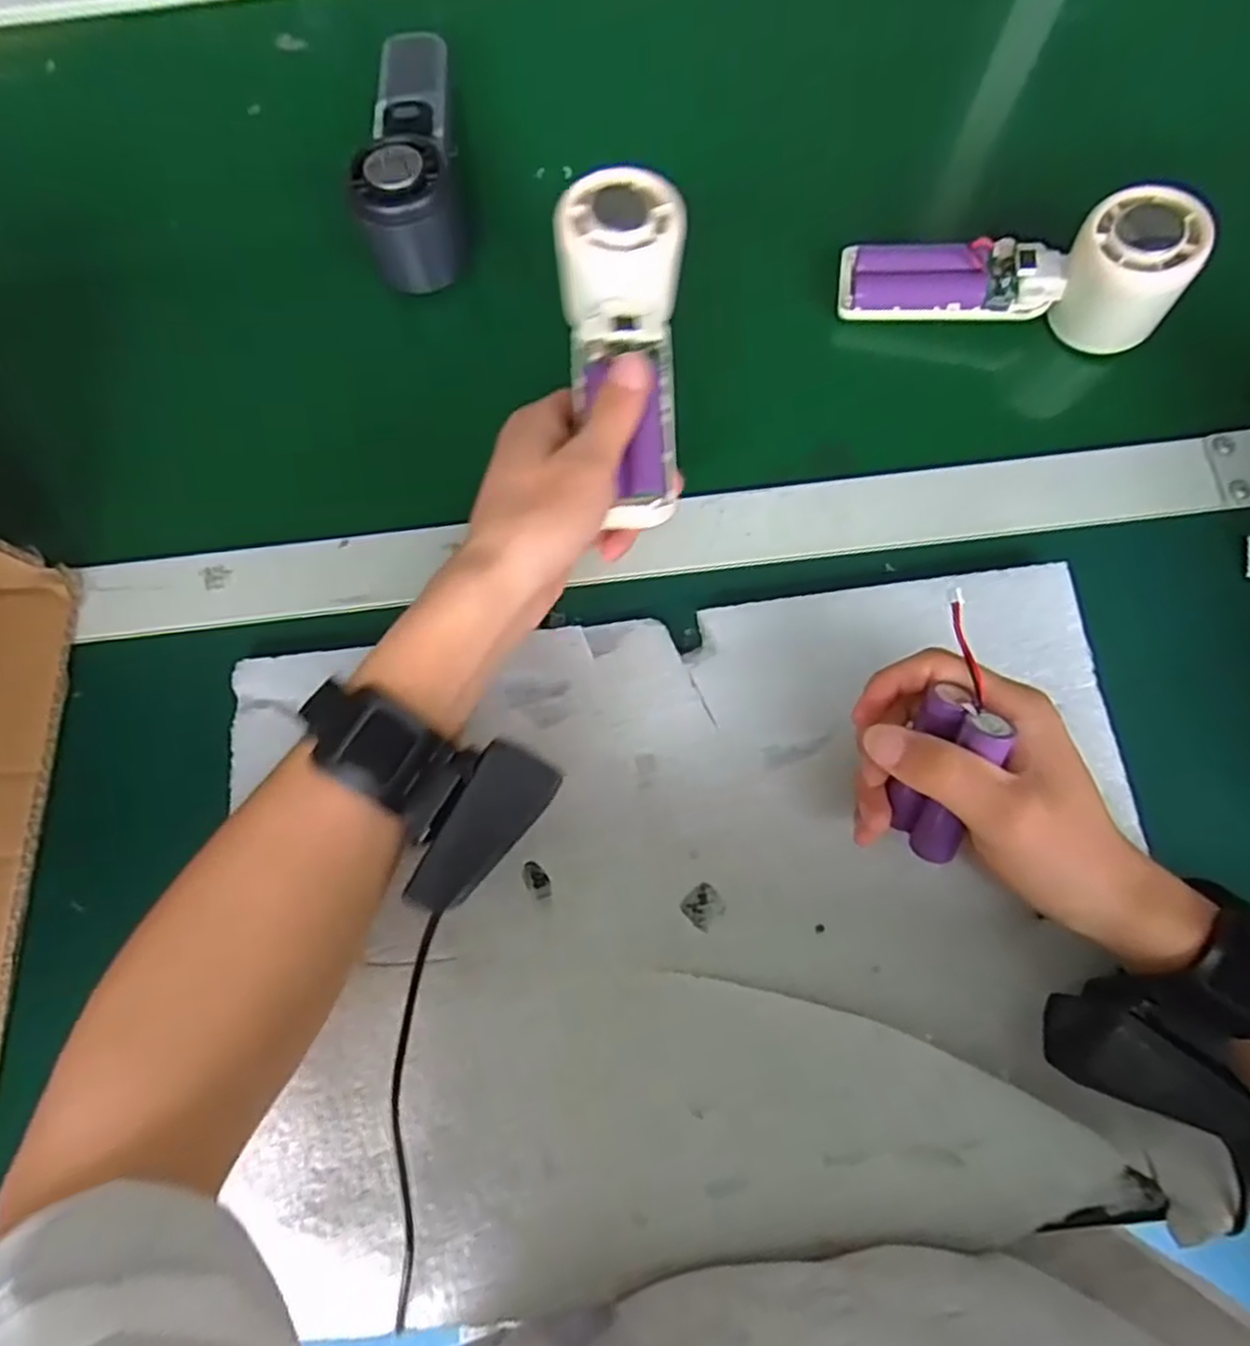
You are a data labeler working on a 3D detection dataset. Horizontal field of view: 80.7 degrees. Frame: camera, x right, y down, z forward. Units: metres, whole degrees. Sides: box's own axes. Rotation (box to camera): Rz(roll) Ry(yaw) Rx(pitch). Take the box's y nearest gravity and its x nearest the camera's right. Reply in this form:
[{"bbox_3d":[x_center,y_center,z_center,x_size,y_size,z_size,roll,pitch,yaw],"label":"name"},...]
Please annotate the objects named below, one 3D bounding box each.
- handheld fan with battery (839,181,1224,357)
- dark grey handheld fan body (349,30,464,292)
[{"bbox_3d":[0.199,-0.207,0.390,0.161,0.059,0.047,5,75,16],"label":"handheld fan with battery"},{"bbox_3d":[-0.120,-0.306,0.419,0.047,0.062,0.167,-4,76,-1],"label":"dark grey handheld fan body"}]

